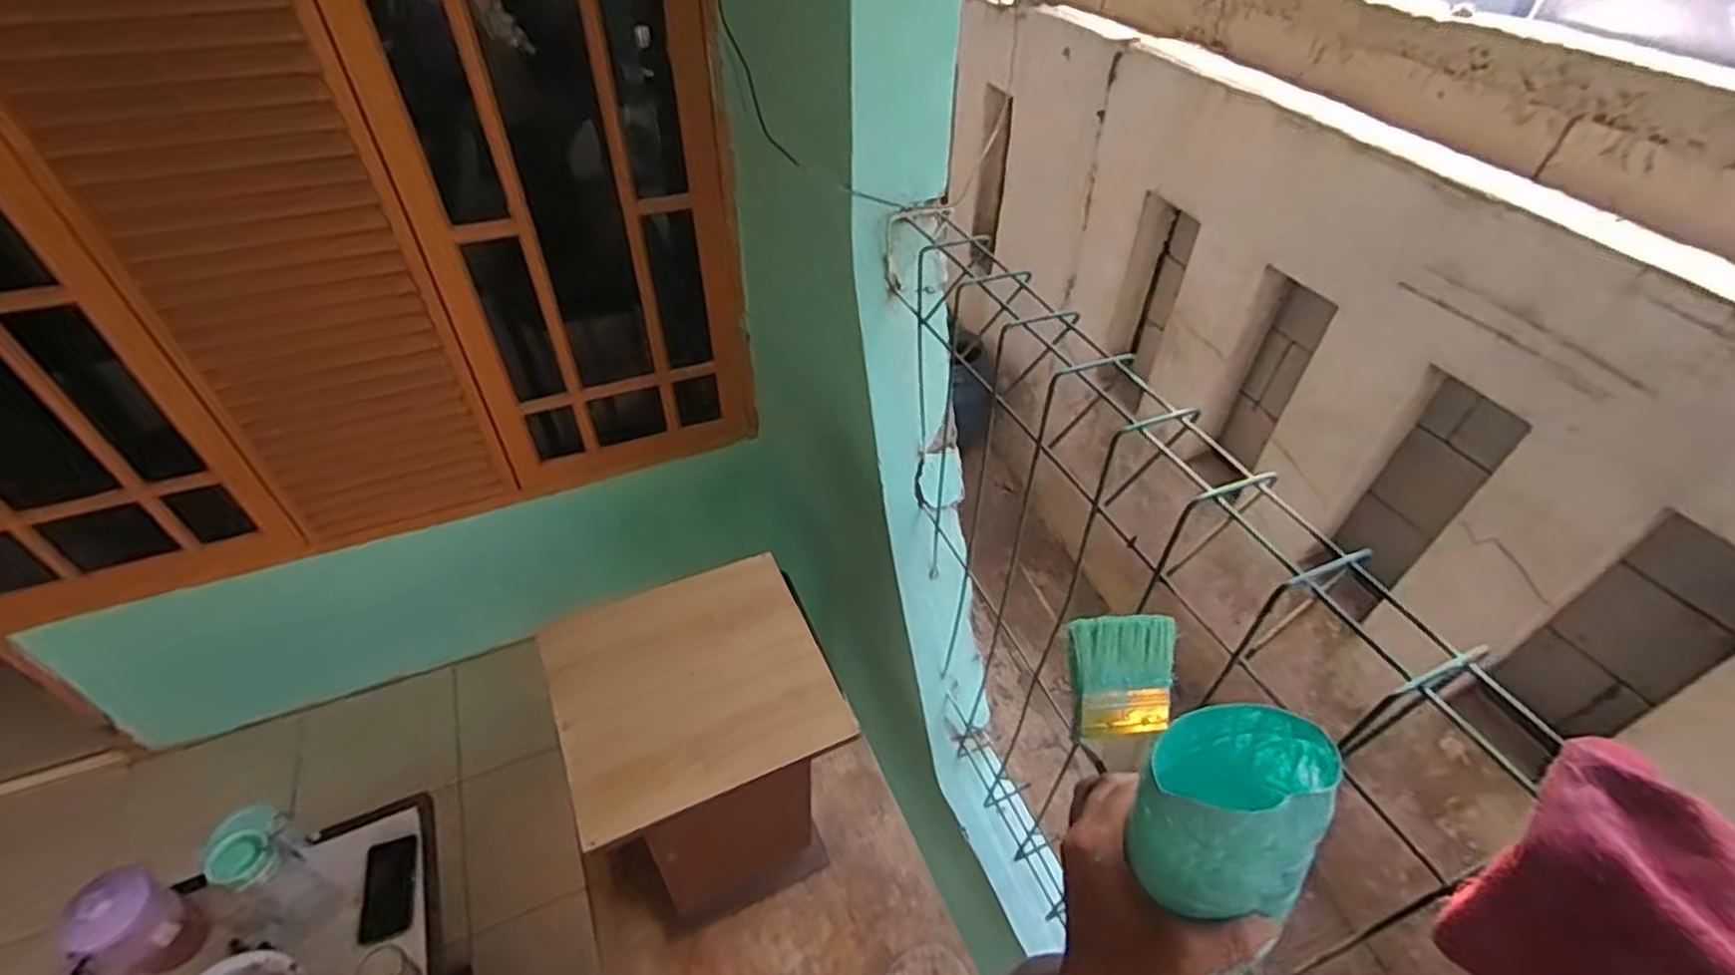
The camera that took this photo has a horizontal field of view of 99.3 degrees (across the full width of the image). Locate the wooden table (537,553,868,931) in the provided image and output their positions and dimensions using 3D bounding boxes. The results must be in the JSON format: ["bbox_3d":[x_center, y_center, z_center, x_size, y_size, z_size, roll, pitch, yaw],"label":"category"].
[{"bbox_3d":[-0.221,0.383,1.058,0.309,0.437,0.292,-17,48,-18],"label":"wooden table"}]

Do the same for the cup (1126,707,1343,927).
[{"bbox_3d":[0.191,0.179,0.395,0.092,0.101,0.085,5,25,18],"label":"cup"}]

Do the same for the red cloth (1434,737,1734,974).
[{"bbox_3d":[0.452,0.253,0.458,0.129,0.112,0.114,-23,50,-23],"label":"red cloth"}]

